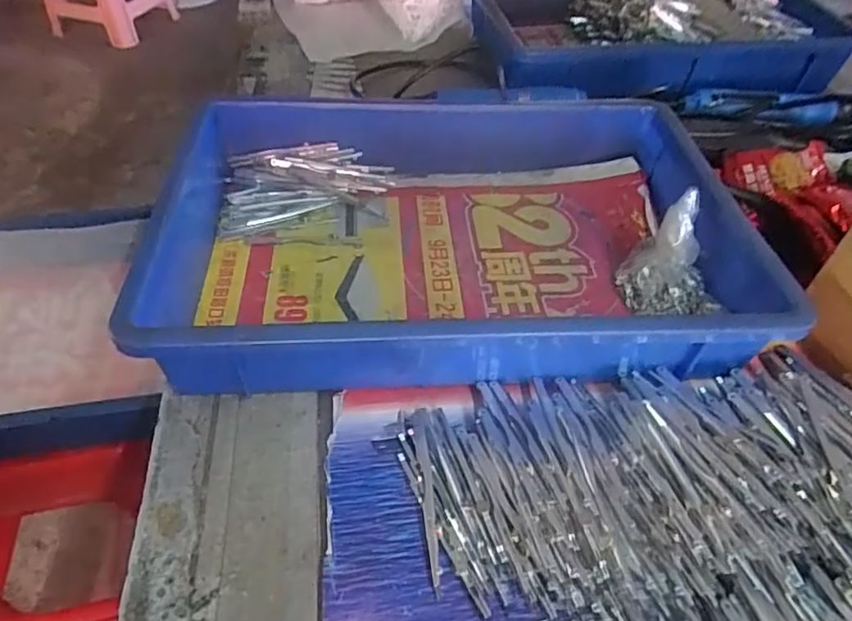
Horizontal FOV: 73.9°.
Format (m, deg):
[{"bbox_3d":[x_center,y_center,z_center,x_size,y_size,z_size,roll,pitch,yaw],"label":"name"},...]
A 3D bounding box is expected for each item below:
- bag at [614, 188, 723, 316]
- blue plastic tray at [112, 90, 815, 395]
[{"bbox_3d":[0.186,-0.041,0.438,0.060,0.073,0.072,-14,50,-16],"label":"bag"},{"bbox_3d":[0.019,-0.066,0.451,0.415,0.077,0.286,-2,48,-6],"label":"blue plastic tray"}]

